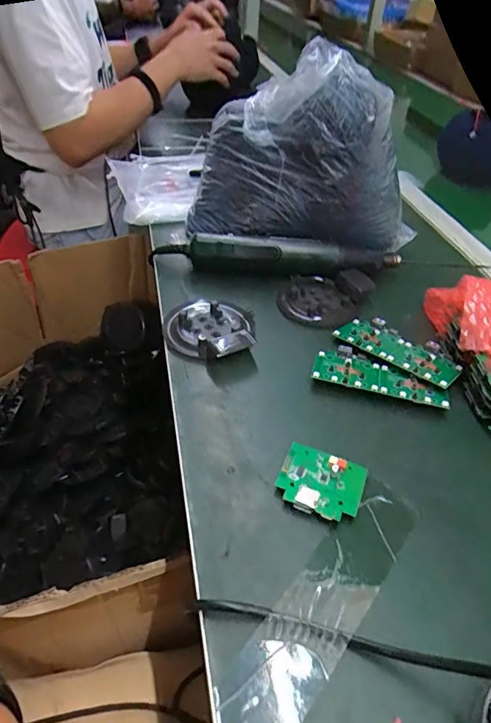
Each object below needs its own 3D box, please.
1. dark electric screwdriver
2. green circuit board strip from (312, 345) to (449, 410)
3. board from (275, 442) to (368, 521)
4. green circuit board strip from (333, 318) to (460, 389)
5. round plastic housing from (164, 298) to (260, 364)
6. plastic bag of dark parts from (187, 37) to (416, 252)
[{"bbox_3d":[0.032,-0.119,0.546,0.278,0.050,0.033,4,42,0],"label":"dark electric screwdriver"},{"bbox_3d":[0.122,0.012,0.428,0.114,0.005,0.052,14,36,11],"label":"green circuit board strip"},{"bbox_3d":[0.055,0.089,0.347,0.059,0.013,0.052,18,44,15],"label":"board"},{"bbox_3d":[0.148,-0.011,0.457,0.115,0.014,0.054,35,51,30],"label":"green circuit board strip"},{"bbox_3d":[-0.036,-0.035,0.468,0.086,0.022,0.083,2,42,-2],"label":"round plastic housing"},{"bbox_3d":[0.072,-0.228,0.548,0.255,0.206,0.123,8,42,5],"label":"plastic bag of dark parts"}]

